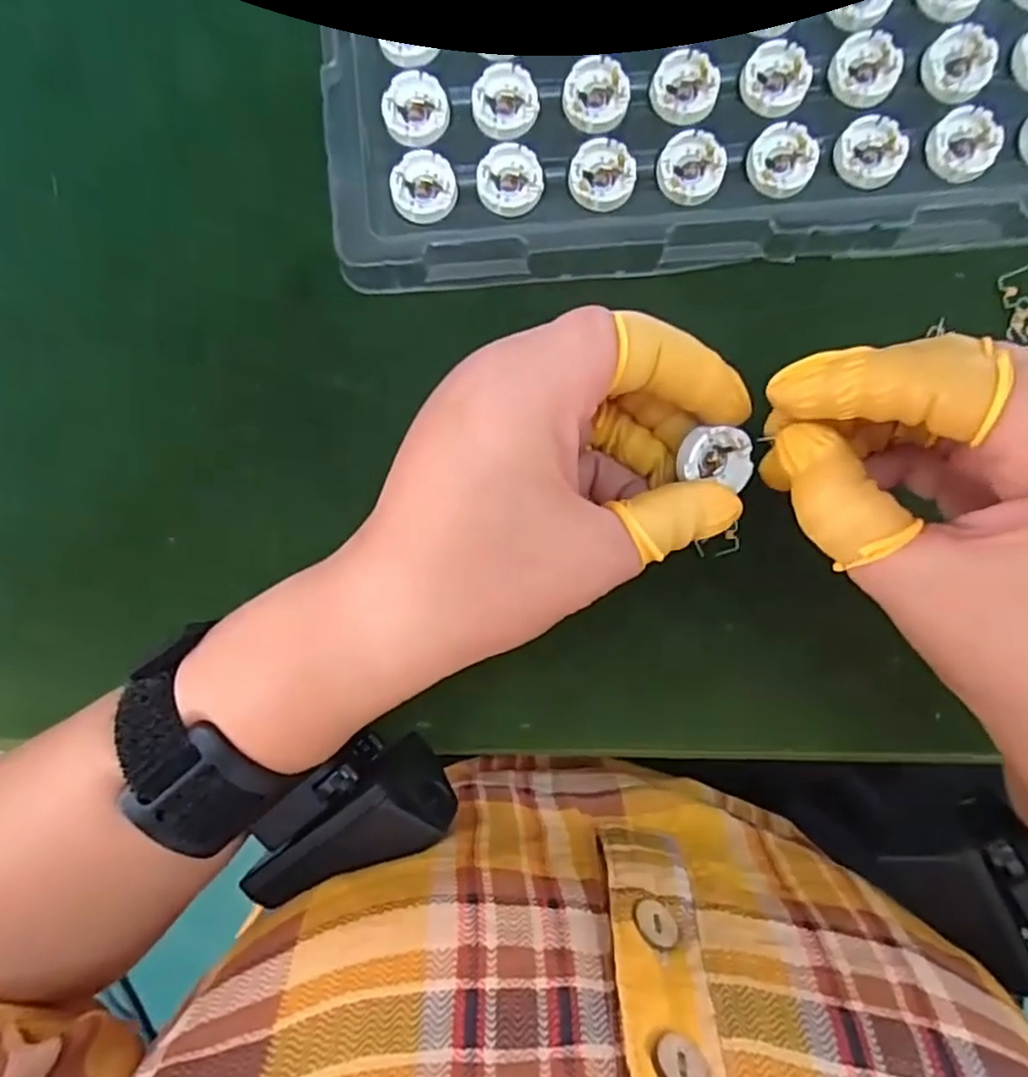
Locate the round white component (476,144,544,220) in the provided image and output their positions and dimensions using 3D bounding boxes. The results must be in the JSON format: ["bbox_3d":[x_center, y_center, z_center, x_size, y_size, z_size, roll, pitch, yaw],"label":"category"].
[{"bbox_3d":[-0.001,-0.126,0.240,0.023,0.004,0.024,0,92,1],"label":"round white component"}]

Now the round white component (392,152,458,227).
[{"bbox_3d":[-0.032,-0.123,0.238,0.022,0.004,0.023,0,92,1],"label":"round white component"}]

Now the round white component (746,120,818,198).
[{"bbox_3d":[0.094,-0.132,0.238,0.023,0.004,0.024,0,92,1],"label":"round white component"}]

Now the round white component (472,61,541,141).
[{"bbox_3d":[-0.002,-0.154,0.239,0.023,0.004,0.023,0,92,1],"label":"round white component"}]

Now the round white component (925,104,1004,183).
[{"bbox_3d":[0.157,-0.137,0.236,0.024,0.004,0.024,0,92,1],"label":"round white component"}]

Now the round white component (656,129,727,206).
[{"bbox_3d":[0.062,-0.130,0.238,0.023,0.005,0.023,0,92,1],"label":"round white component"}]

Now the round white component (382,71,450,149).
[{"bbox_3d":[-0.034,-0.151,0.240,0.023,0.004,0.024,0,92,1],"label":"round white component"}]

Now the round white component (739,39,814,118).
[{"bbox_3d":[0.092,-0.160,0.236,0.023,0.004,0.024,0,92,1],"label":"round white component"}]

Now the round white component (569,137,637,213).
[{"bbox_3d":[0.031,-0.128,0.239,0.023,0.005,0.024,0,92,1],"label":"round white component"}]

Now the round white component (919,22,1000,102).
[{"bbox_3d":[0.154,-0.165,0.235,0.023,0.004,0.023,0,92,1],"label":"round white component"}]

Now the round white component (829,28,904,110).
[{"bbox_3d":[0.123,-0.163,0.237,0.023,0.004,0.025,0,92,1],"label":"round white component"}]

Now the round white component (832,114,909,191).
[{"bbox_3d":[0.124,-0.135,0.237,0.023,0.004,0.023,0,92,1],"label":"round white component"}]

